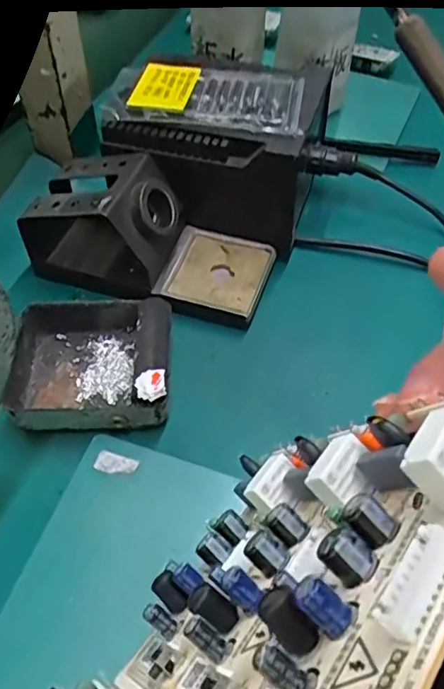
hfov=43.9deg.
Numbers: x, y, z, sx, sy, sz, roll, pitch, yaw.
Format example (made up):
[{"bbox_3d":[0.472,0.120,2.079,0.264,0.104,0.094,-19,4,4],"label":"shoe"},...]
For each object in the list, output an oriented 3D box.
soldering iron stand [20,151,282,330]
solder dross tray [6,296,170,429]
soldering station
[{"bbox_3d":[-0.047,-0.076,0.375,0.158,0.071,0.071,16,54,10],"label":"soldering iron stand"},{"bbox_3d":[-0.078,0.008,0.329,0.093,0.034,0.079,1,52,-1],"label":"solder dross tray"},{"bbox_3d":[-0.001,-0.152,0.409,0.151,0.090,0.112,15,53,9],"label":"soldering station"}]

